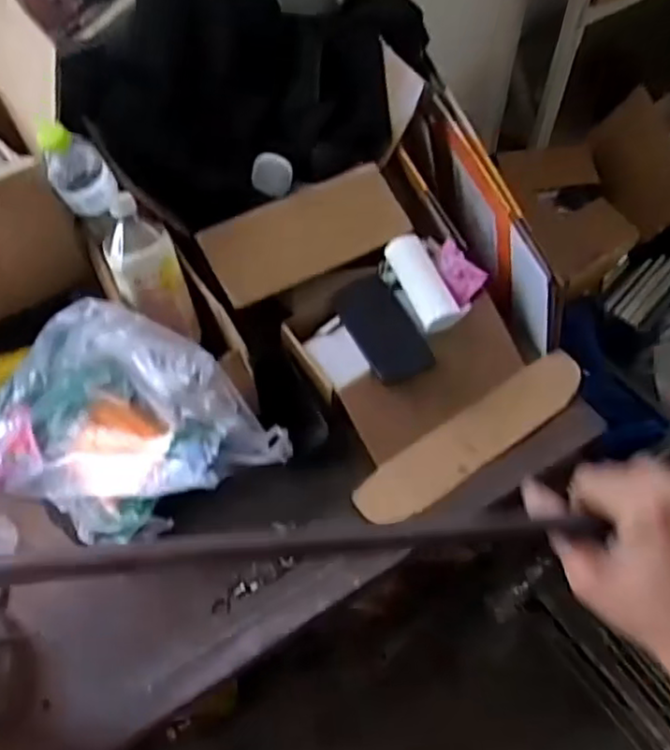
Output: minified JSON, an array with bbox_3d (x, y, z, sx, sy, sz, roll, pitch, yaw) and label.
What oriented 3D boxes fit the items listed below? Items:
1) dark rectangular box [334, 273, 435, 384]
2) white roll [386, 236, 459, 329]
[{"bbox_3d":[0.060,-0.064,0.873,0.079,0.018,0.158,-20,59,-10],"label":"dark rectangular box"},{"bbox_3d":[0.115,-0.121,0.885,0.052,0.039,0.142,-19,59,-10],"label":"white roll"}]

